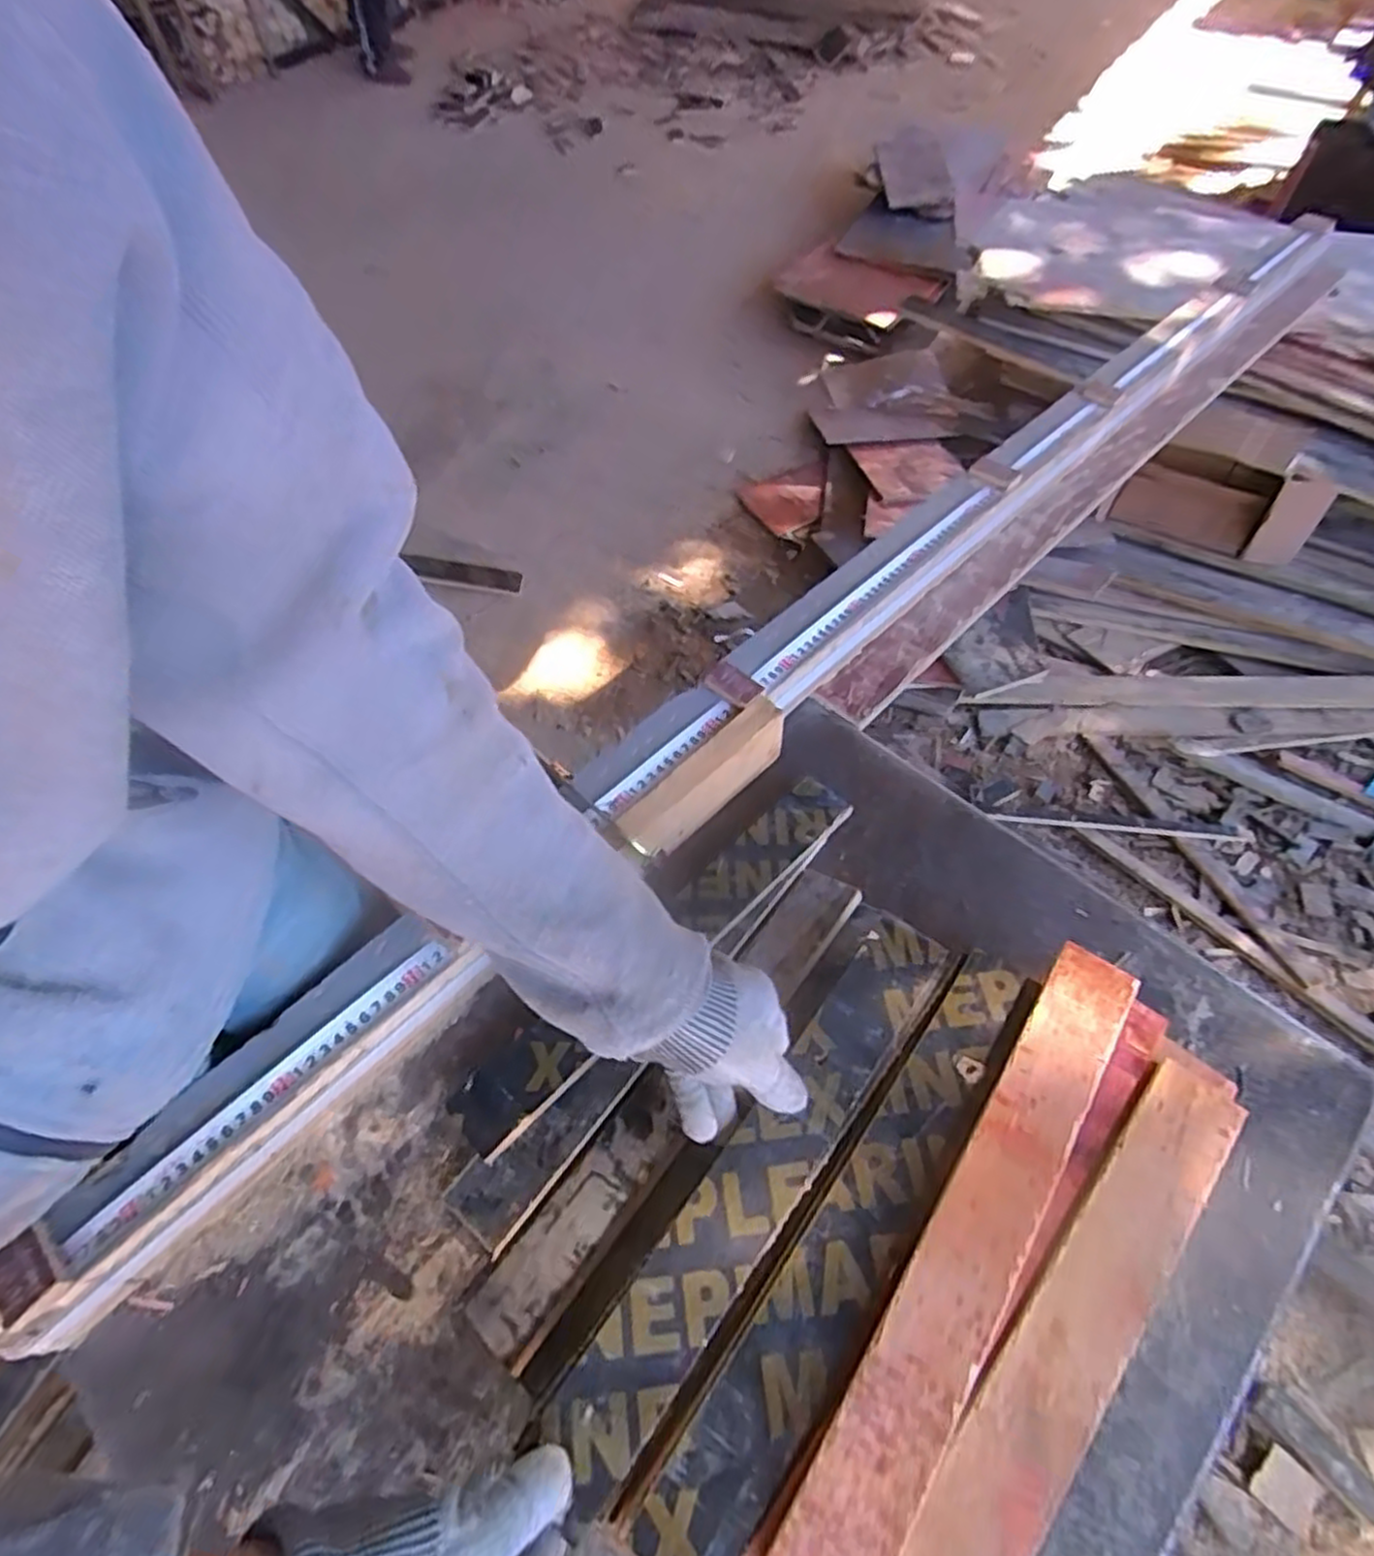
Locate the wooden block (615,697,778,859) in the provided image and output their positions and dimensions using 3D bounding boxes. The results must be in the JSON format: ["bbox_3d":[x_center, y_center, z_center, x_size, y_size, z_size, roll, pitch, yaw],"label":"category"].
[{"bbox_3d":[0.014,0.003,0.628,0.029,0.060,0.165,39,65,25],"label":"wooden block"}]

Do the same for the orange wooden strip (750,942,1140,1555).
[{"bbox_3d":[0.160,0.249,0.412,0.050,0.011,0.370,31,62,22],"label":"orange wooden strip"}]

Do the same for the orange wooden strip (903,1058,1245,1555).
[{"bbox_3d":[0.187,0.304,0.383,0.050,0.021,0.370,36,64,24],"label":"orange wooden strip"}]

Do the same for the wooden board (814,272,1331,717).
[{"bbox_3d":[0.535,-0.407,0.922,1.119,0.053,0.066,-40,63,-22],"label":"wooden board"}]

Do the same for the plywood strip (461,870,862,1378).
[{"bbox_3d":[-0.001,0.208,0.518,0.051,0.019,0.376,33,63,22],"label":"plywood strip"}]

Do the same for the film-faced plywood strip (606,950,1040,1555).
[{"bbox_3d":[0.101,0.255,0.426,0.056,0.023,0.369,33,63,23],"label":"film-faced plywood strip"}]

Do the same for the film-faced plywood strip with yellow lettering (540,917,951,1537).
[{"bbox_3d":[0.049,0.226,0.444,0.045,0.010,0.354,33,64,23],"label":"film-faced plywood strip with yellow lettering"}]

